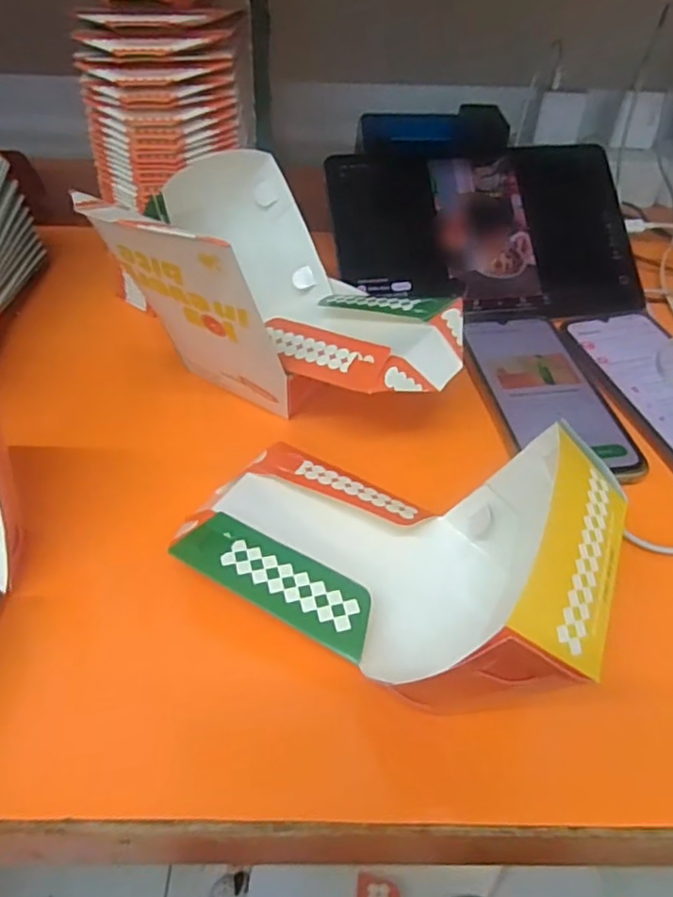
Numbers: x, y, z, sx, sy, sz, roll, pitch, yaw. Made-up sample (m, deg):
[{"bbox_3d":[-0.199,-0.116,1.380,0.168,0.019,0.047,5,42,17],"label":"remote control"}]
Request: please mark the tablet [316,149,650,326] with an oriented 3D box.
[{"bbox_3d":[0.125,-0.183,0.529,0.250,0.009,0.163,-5,77,-6],"label":"tablet"}]

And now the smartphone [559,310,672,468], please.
[{"bbox_3d":[0.237,-0.049,0.449,0.084,0.011,0.173,-10,46,-12],"label":"smartphone"}]

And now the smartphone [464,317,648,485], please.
[{"bbox_3d":[0.146,-0.041,0.446,0.087,0.014,0.166,-7,45,-9],"label":"smartphone"}]

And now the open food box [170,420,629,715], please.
[{"bbox_3d":[0.028,0.031,0.293,0.196,0.089,0.114,24,49,21],"label":"open food box"}]

